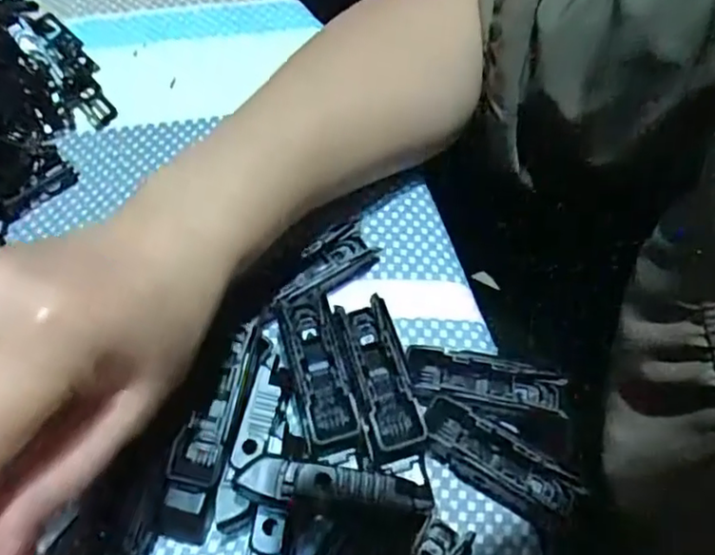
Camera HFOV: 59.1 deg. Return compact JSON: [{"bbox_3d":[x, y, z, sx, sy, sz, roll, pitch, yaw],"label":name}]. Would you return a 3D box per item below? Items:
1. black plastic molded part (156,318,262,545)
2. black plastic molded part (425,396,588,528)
[{"bbox_3d":[-0.057,0.055,0.241,0.022,0.010,0.083,11,65,6],"label":"black plastic molded part"},{"bbox_3d":[0.054,0.071,0.243,0.063,0.014,0.023,33,69,16],"label":"black plastic molded part"}]

